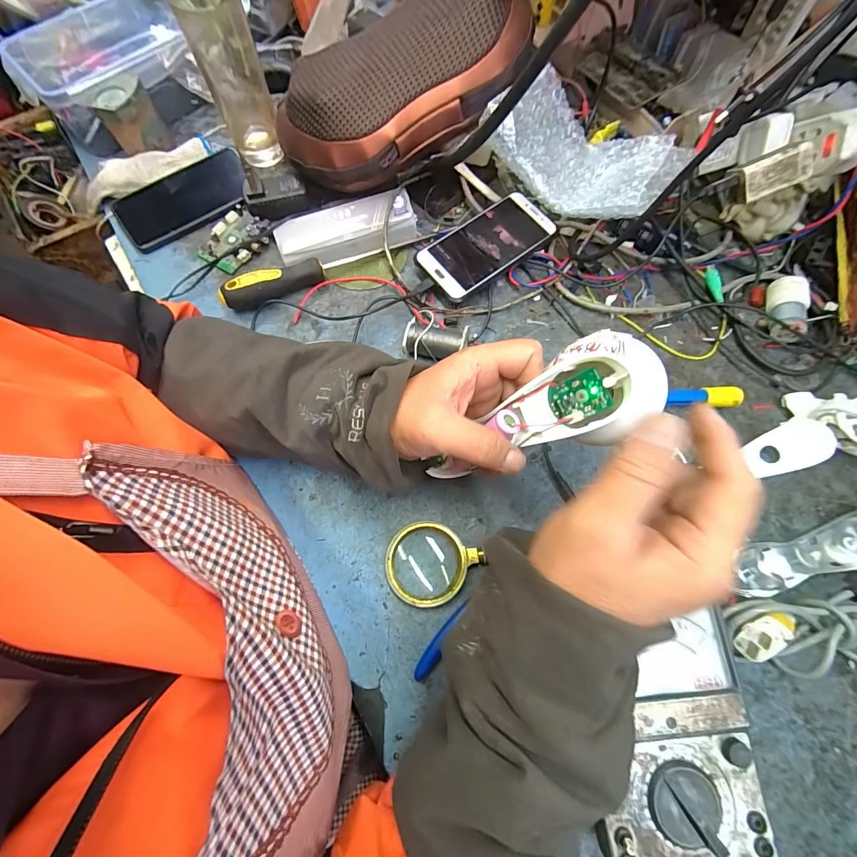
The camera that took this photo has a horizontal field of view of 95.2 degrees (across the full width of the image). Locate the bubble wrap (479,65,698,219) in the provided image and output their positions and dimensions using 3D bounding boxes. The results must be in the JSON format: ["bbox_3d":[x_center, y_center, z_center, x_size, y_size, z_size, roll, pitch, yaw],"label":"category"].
[{"bbox_3d":[0.145,-0.270,0.382,0.181,0.043,0.100,37,75,11],"label":"bubble wrap"}]

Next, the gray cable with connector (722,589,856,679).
[{"bbox_3d":[0.301,0.162,0.307,0.134,0.047,0.059,-4,71,-2],"label":"gray cable with connector"}]

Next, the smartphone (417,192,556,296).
[{"bbox_3d":[0.066,-0.208,0.440,0.148,0.010,0.075,-38,76,-12],"label":"smartphone"}]

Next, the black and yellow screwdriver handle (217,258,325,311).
[{"bbox_3d":[-0.167,-0.152,0.419,0.110,0.032,0.030,-21,73,-8],"label":"black and yellow screwdriver handle"}]

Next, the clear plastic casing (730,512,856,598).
[{"bbox_3d":[0.334,0.108,0.338,0.155,0.028,0.040,-14,72,-5],"label":"clear plastic casing"}]

